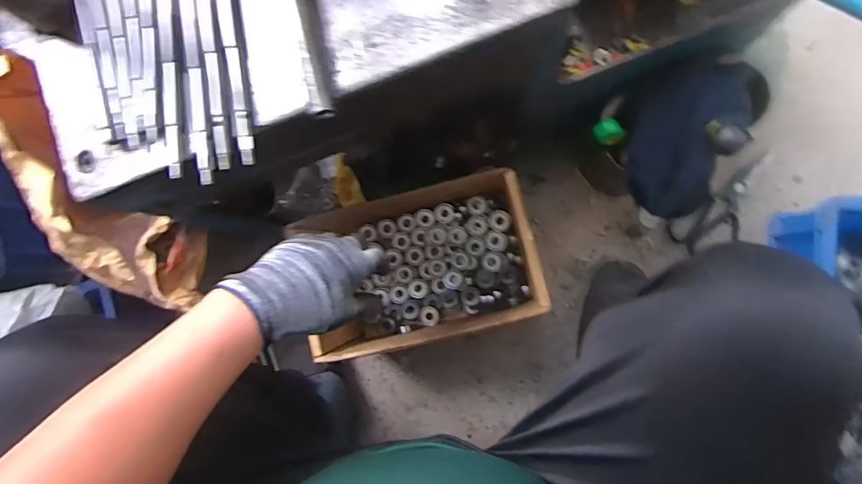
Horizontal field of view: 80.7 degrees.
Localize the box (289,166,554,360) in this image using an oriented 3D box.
[{"bbox_3d":[-0.009,0.034,0.722,0.288,0.173,0.185,-11,84,7],"label":"box"}]

